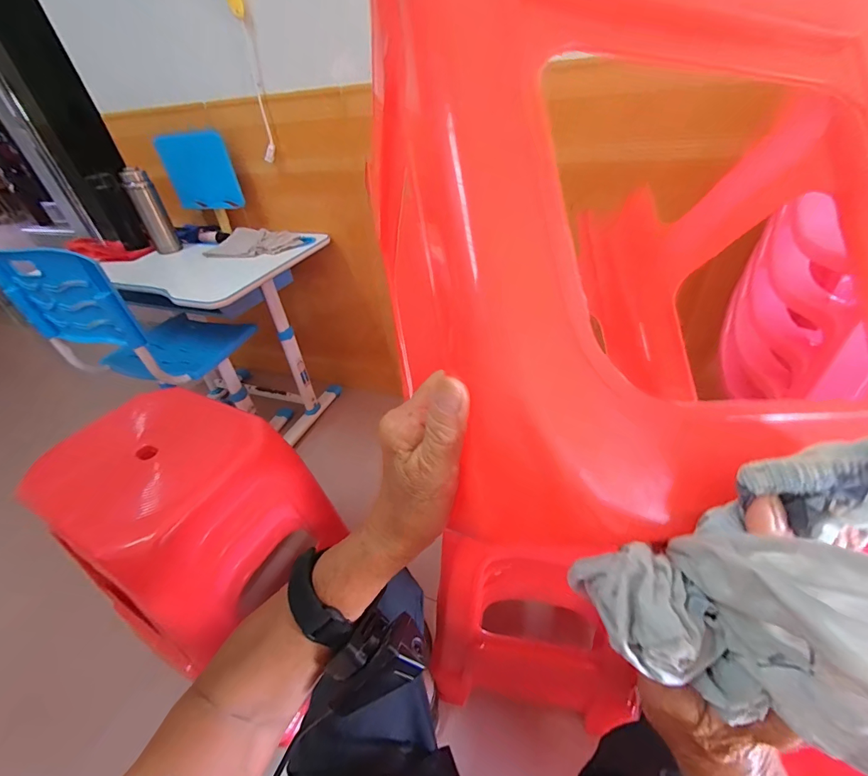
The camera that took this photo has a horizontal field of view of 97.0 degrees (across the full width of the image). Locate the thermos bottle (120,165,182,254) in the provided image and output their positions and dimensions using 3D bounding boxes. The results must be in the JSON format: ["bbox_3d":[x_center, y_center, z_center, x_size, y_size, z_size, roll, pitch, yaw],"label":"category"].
[{"bbox_3d":[-0.814,-0.510,1.105,0.065,0.218,0.059,-27,43,-24],"label":"thermos bottle"}]

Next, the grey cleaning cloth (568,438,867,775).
[{"bbox_3d":[0.136,0.072,0.136,0.131,0.082,0.085,-14,39,-10],"label":"grey cleaning cloth"}]

